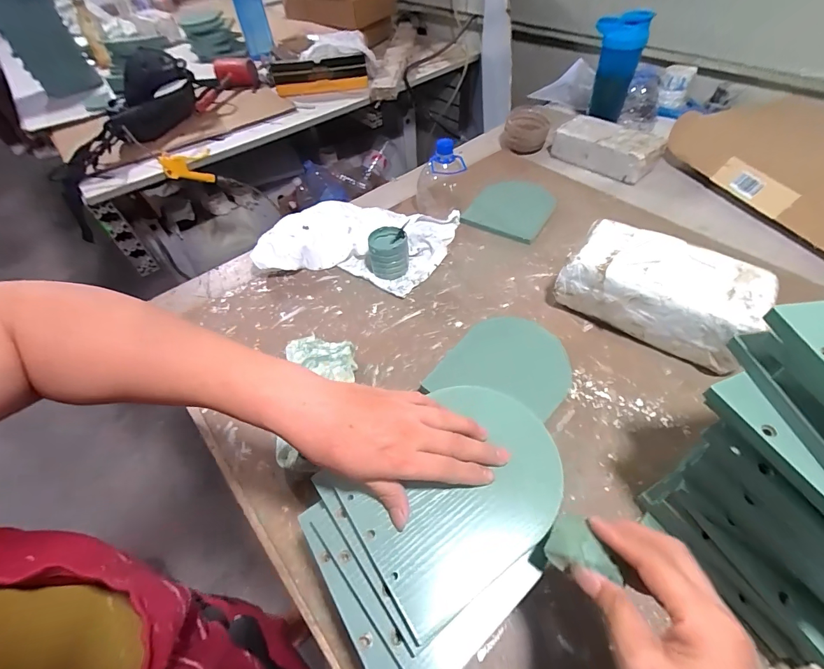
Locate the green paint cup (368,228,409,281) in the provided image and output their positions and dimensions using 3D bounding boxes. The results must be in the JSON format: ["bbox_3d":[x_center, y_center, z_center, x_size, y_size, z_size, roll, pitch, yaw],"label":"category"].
[{"bbox_3d":[-0.040,-0.138,0.650,0.067,0.064,0.062,-9,51,-4],"label":"green paint cup"}]

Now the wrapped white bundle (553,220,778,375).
[{"bbox_3d":[0.331,-0.056,0.533,0.238,0.113,0.112,31,59,25],"label":"wrapped white bundle"}]

